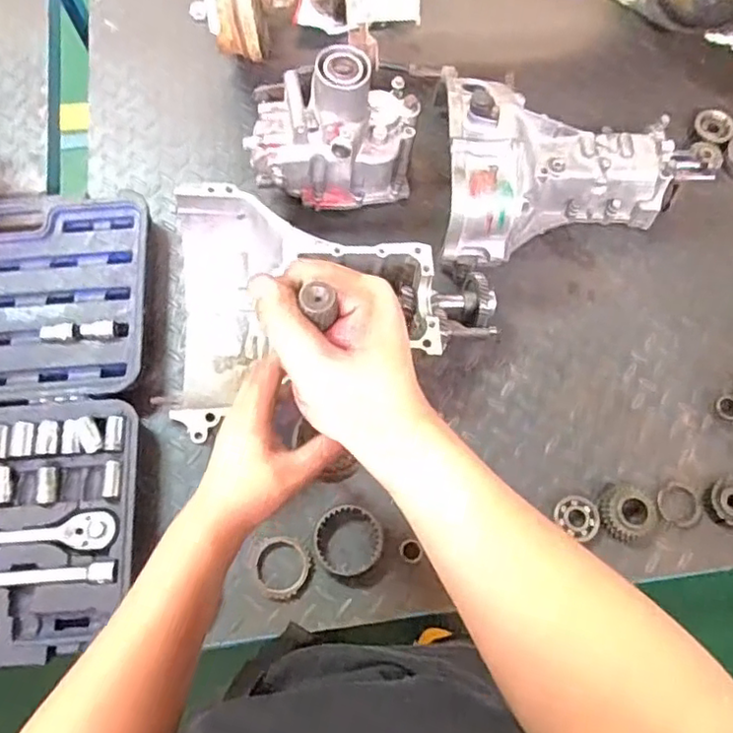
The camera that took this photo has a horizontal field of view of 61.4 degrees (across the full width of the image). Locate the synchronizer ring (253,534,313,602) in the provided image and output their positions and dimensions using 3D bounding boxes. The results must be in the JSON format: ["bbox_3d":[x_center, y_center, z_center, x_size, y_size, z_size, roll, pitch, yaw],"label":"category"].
[{"bbox_3d":[-0.096,0.228,0.699,0.063,0.006,0.066,0,71,-1],"label":"synchronizer ring"}]

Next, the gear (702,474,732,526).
[{"bbox_3d":[0.428,0.158,0.727,0.059,0.019,0.056,0,71,-1],"label":"gear"}]

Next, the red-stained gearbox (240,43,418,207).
[{"bbox_3d":[-0.045,-0.313,0.801,0.217,0.182,0.140,0,71,-1],"label":"red-stained gearbox"}]

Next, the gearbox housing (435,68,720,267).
[{"bbox_3d":[0.276,-0.248,0.802,0.351,0.147,0.222,1,71,0],"label":"gearbox housing"}]

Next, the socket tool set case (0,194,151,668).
[{"bbox_3d":[-0.454,0.050,0.736,0.378,0.048,0.561,-4,72,-2],"label":"socket tool set case"}]

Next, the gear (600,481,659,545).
[{"bbox_3d":[0.300,0.166,0.707,0.067,0.020,0.063,0,71,-1],"label":"gear"}]

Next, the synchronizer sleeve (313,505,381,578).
[{"bbox_3d":[-0.021,0.202,0.712,0.078,0.021,0.079,0,71,-1],"label":"synchronizer sleeve"}]

